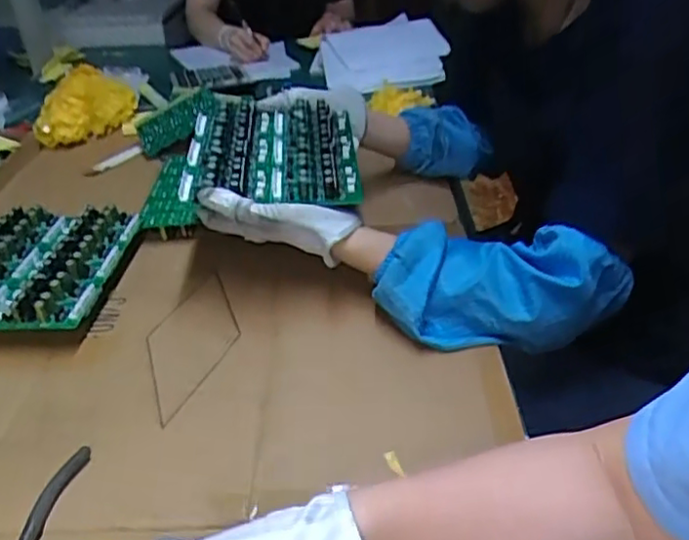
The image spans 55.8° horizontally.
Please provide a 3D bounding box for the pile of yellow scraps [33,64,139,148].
[{"bbox_3d":[-0.432,-0.272,1.091,0.113,0.087,0.171,9,36,19],"label":"pile of yellow scraps"}]

